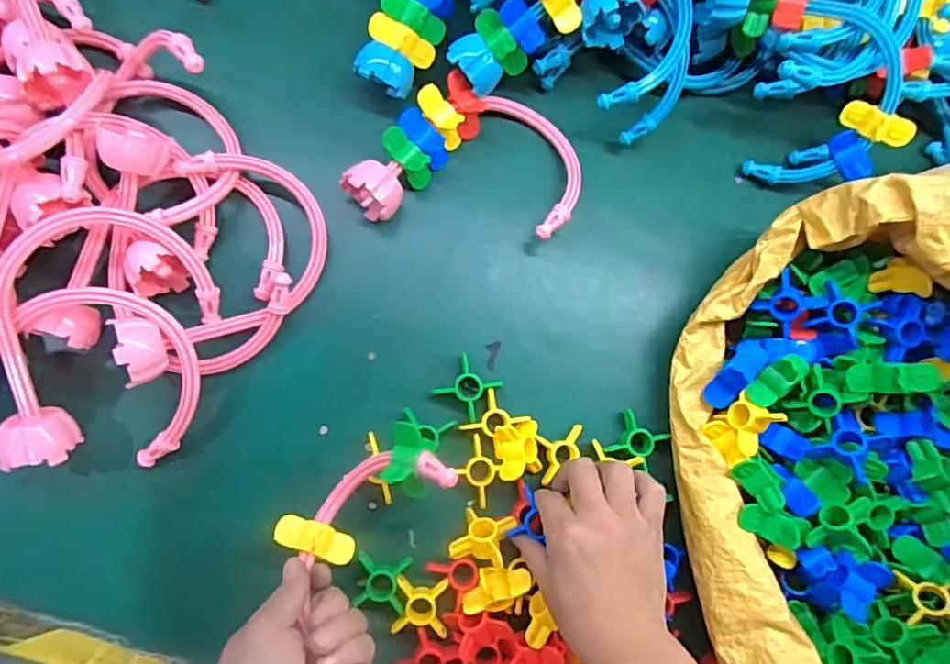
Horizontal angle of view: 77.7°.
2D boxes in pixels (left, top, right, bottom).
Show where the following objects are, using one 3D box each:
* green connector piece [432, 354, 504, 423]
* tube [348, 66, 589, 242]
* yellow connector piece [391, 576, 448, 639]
[{"bbox_3d":[-0.006,0.046,0.492,0.041,0.023,0.041,38,79,2],"label":"green connector piece"},{"bbox_3d":[-0.004,-0.149,0.501,0.188,0.060,0.123,6,80,-4],"label":"tube"},{"bbox_3d":[-0.043,0.219,0.474,0.041,0.026,0.042,4,80,-5],"label":"yellow connector piece"}]

